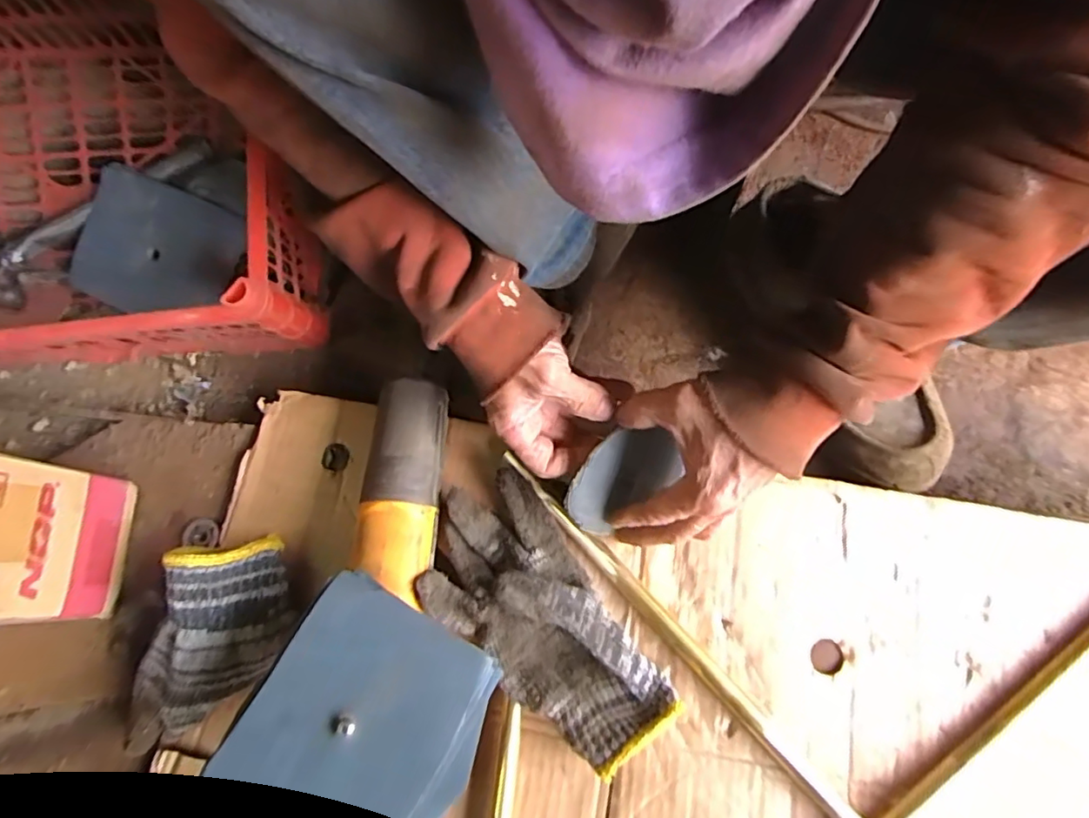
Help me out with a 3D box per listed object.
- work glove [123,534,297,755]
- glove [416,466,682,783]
[{"bbox_3d":[-0.239,0.169,0.411,0.089,0.059,0.156,15,72,6],"label":"work glove"},{"bbox_3d":[-0.009,0.154,0.421,0.110,0.043,0.218,-34,74,-10],"label":"glove"}]

